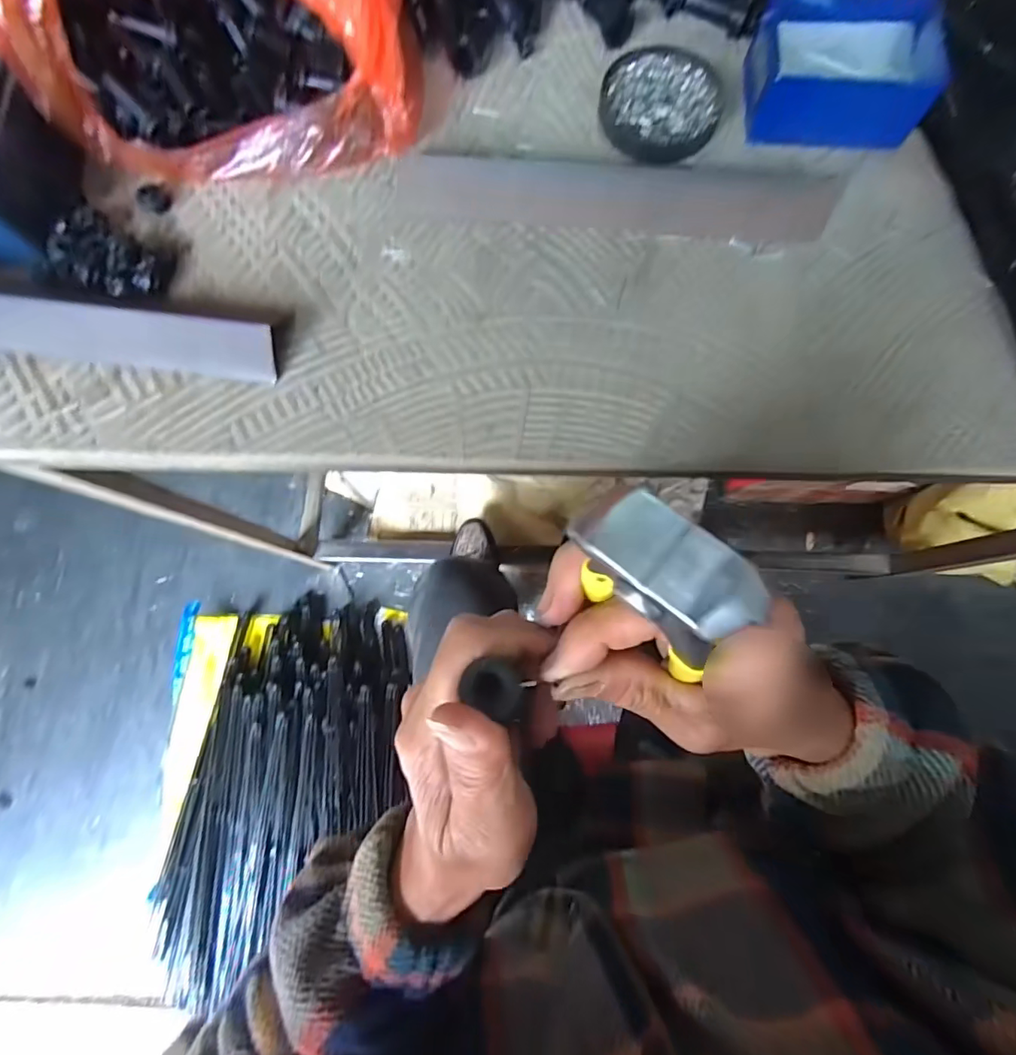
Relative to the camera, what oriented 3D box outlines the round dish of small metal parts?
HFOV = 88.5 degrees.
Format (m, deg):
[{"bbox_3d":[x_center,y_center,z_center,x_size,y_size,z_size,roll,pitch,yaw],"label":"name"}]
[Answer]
[{"bbox_3d":[0.110,-0.308,0.378,0.083,0.010,0.091,0,78,0],"label":"round dish of small metal parts"}]

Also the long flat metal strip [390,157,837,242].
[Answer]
[{"bbox_3d":[0.075,-0.230,0.362,0.299,0.006,0.058,4,77,2],"label":"long flat metal strip"}]

